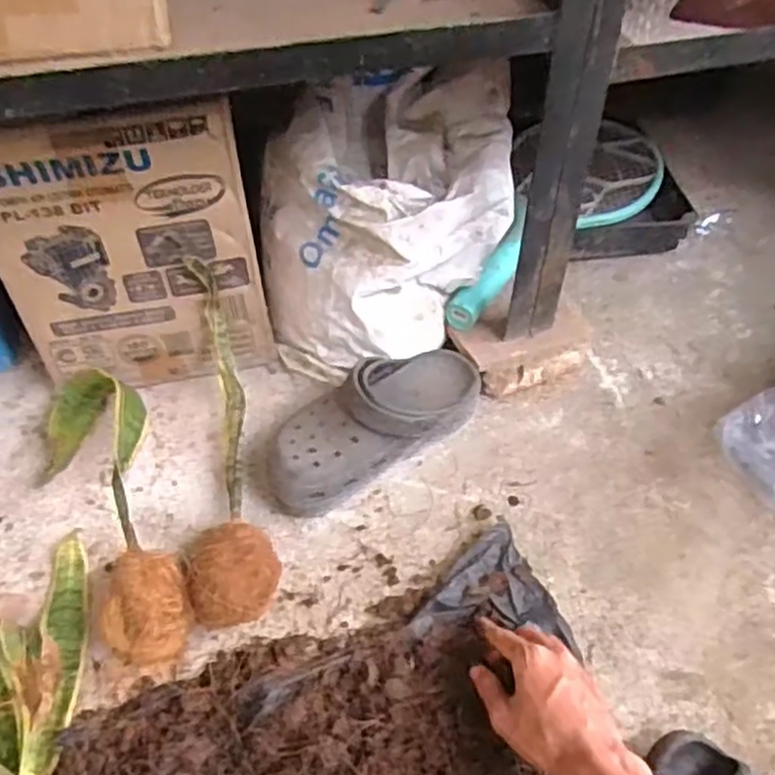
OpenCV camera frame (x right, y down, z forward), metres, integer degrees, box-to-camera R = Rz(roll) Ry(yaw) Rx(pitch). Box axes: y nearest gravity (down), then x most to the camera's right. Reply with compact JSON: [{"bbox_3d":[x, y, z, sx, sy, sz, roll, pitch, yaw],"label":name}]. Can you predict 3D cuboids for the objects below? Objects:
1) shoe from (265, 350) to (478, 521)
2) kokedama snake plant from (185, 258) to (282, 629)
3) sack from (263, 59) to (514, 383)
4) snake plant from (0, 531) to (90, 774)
[{"bbox_3d":[-0.013,0.031,0.731,0.235,0.079,0.101,-27,55,-20],"label":"shoe"},{"bbox_3d":[-0.143,0.053,0.681,0.076,0.145,0.311,-6,51,-4],"label":"kokedama snake plant"},{"bbox_3d":[-0.002,-0.174,0.800,0.258,0.209,0.240,-5,49,-5],"label":"sack"},{"bbox_3d":[-0.293,0.249,0.597,0.117,0.040,0.270,-16,52,-12],"label":"snake plant"}]

